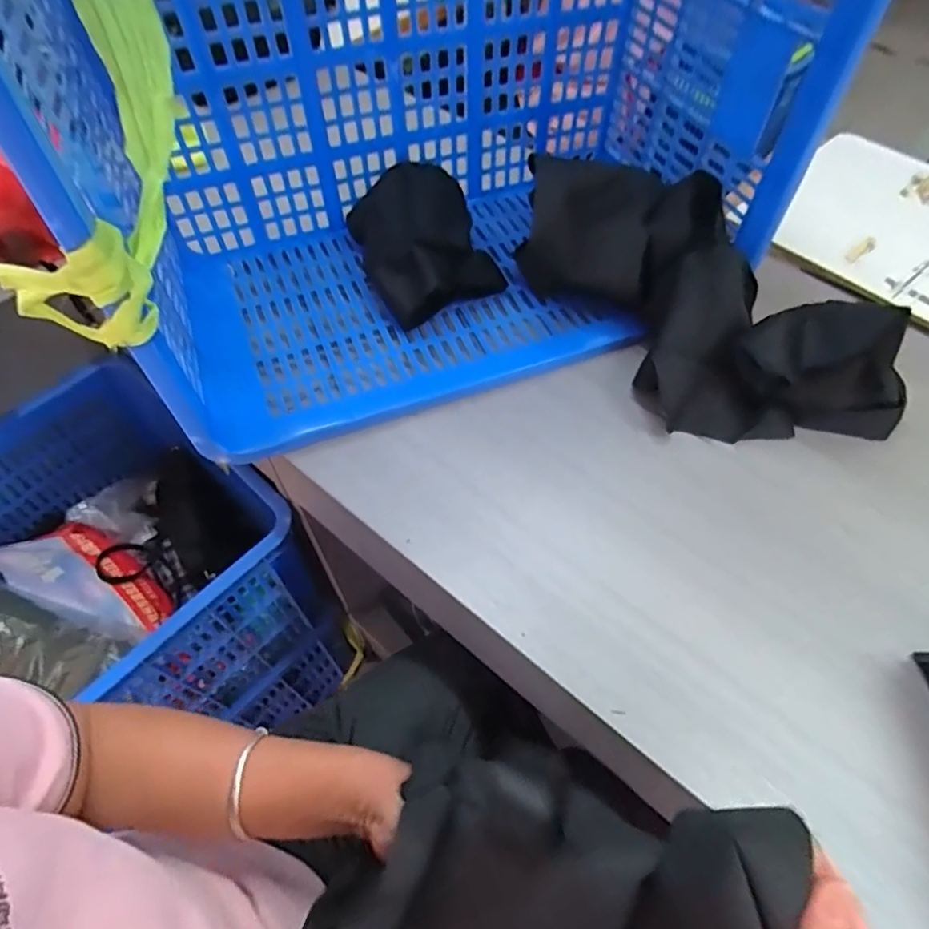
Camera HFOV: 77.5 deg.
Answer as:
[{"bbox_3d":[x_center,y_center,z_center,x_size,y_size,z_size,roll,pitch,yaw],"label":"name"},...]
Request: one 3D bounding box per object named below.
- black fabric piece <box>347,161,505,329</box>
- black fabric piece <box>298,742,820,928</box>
[{"bbox_3d":[-0.050,-0.258,0.678,0.142,0.080,0.184,-22,60,-14],"label":"black fabric piece"},{"bbox_3d":[0.045,0.211,0.291,0.239,0.086,0.110,-5,57,7],"label":"black fabric piece"}]

